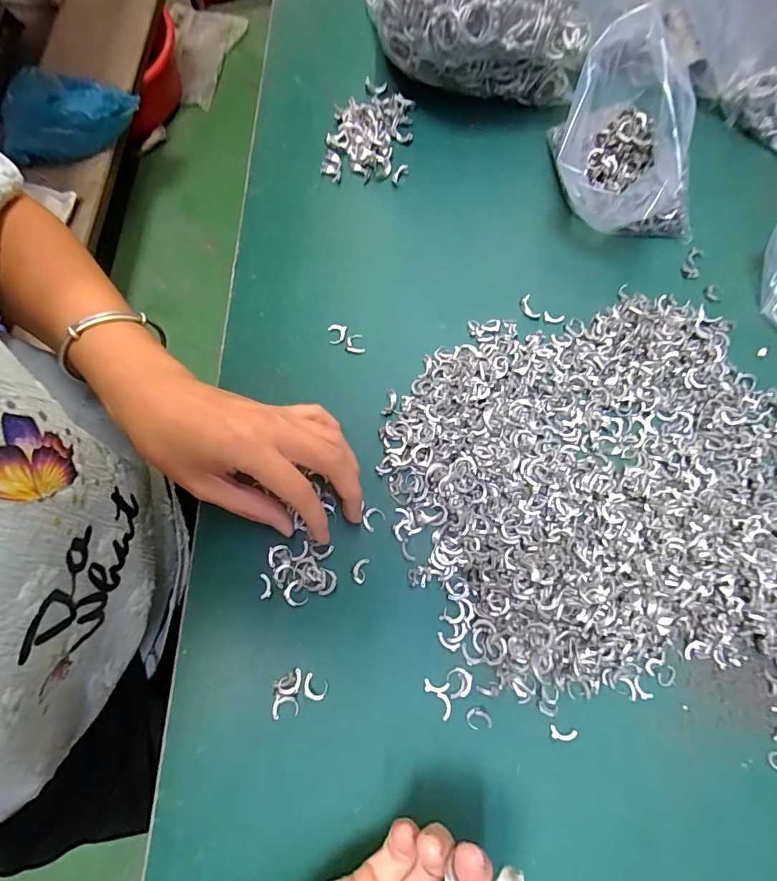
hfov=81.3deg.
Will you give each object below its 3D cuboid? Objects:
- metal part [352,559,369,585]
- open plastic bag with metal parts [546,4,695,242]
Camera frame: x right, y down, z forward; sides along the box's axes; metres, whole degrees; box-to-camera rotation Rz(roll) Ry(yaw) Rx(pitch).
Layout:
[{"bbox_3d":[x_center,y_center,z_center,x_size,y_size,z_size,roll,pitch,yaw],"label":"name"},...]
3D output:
[{"bbox_3d":[-0.017,0.079,0.276,0.008,0.004,0.015,14,74,4],"label":"metal part"},{"bbox_3d":[0.166,-0.210,0.311,0.113,0.103,0.095,-3,74,-1],"label":"open plastic bag with metal parts"}]

